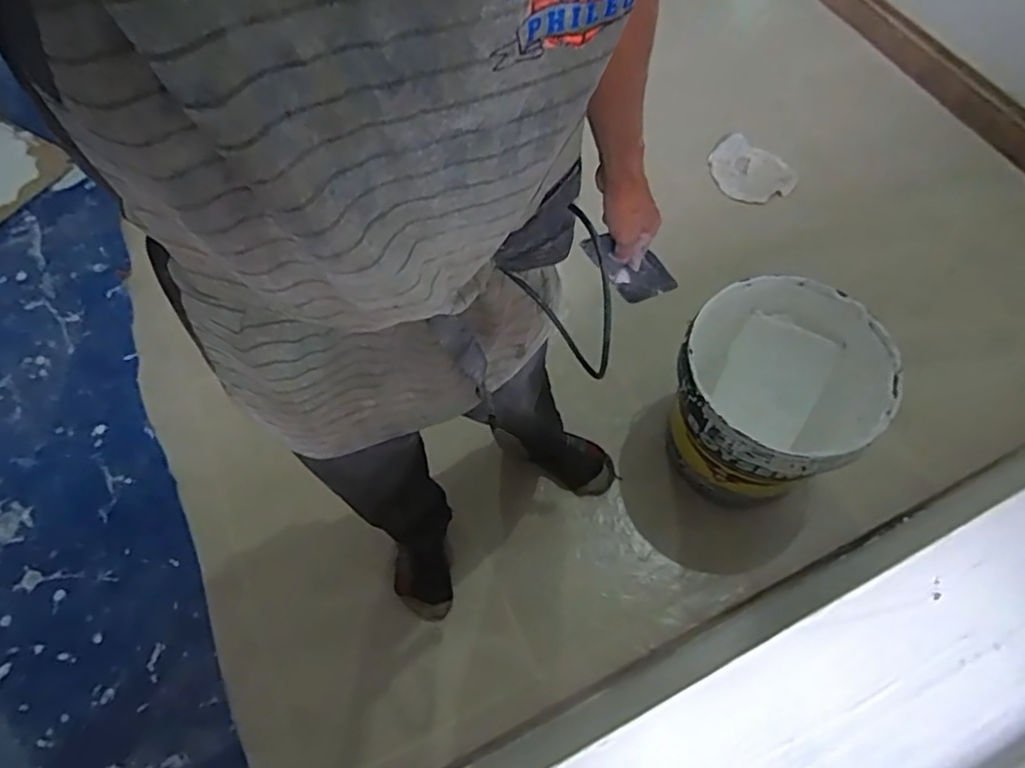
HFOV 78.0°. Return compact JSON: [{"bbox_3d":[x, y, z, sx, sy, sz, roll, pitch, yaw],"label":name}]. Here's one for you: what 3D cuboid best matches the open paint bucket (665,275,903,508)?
[{"bbox_3d":[0.414,0.050,1.064,0.282,0.356,0.305,-1,59,2],"label":"open paint bucket"}]

